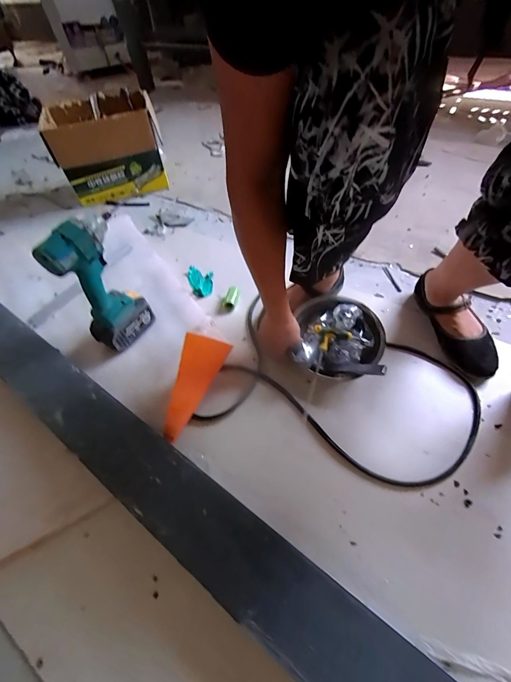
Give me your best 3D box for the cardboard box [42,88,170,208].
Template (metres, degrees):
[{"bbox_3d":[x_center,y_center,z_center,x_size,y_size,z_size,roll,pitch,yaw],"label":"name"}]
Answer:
[{"bbox_3d":[-0.503,-0.661,1.040,0.324,0.244,0.213,-16,53,-7],"label":"cardboard box"}]

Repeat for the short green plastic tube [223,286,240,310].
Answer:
[{"bbox_3d":[-0.056,-0.100,0.719,0.033,0.028,0.066,12,54,13],"label":"short green plastic tube"}]

